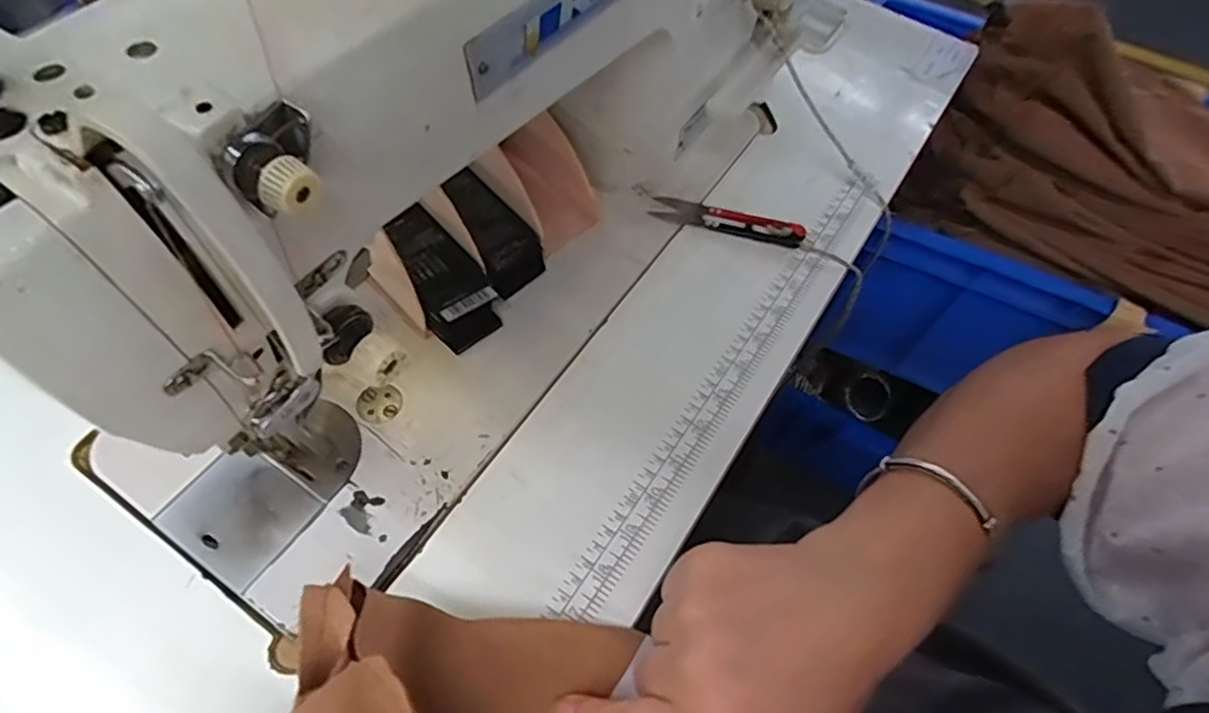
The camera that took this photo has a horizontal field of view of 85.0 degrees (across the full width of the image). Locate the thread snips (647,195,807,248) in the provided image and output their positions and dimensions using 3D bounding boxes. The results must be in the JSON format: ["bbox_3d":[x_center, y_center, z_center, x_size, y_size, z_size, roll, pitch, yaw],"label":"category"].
[{"bbox_3d":[0.087,-0.096,0.466,0.106,0.012,0.023,19,59,6],"label":"thread snips"}]

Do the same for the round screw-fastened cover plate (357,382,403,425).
[{"bbox_3d":[-0.129,0.026,0.376,0.023,0.004,0.024,3,59,-4],"label":"round screw-fastened cover plate"}]

